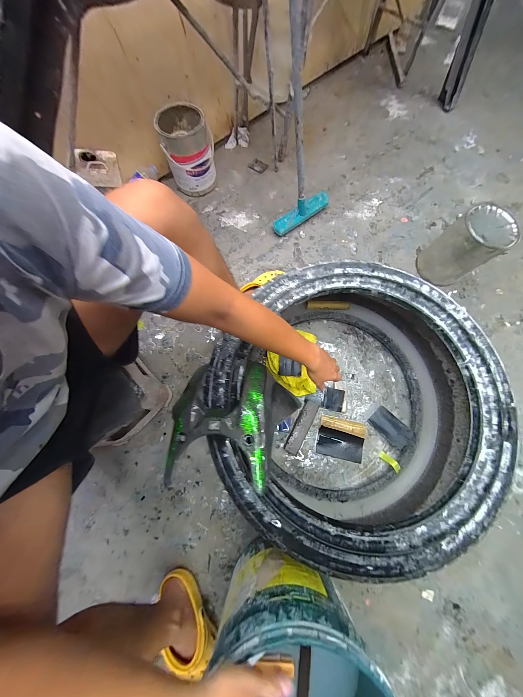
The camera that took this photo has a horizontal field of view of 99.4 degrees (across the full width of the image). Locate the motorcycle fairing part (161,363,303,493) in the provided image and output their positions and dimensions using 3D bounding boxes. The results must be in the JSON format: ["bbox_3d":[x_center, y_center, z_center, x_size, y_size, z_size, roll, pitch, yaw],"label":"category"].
[{"bbox_3d":[-0.051,0.147,0.455,0.252,0.106,0.247,0,77,-1],"label":"motorcycle fairing part"}]

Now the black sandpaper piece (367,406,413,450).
[{"bbox_3d":[0.390,0.238,0.673,0.067,0.011,0.110,-45,62,2],"label":"black sandpaper piece"}]

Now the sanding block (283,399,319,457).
[{"bbox_3d":[0.123,0.240,0.678,0.044,0.025,0.165,28,77,6],"label":"sanding block"}]

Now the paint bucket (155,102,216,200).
[{"bbox_3d":[-0.260,-0.715,0.816,0.162,0.208,0.178,0,76,-1],"label":"paint bucket"}]

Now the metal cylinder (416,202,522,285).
[{"bbox_3d":[0.667,-0.331,0.740,0.163,0.201,0.158,0,77,-1],"label":"metal cylinder"}]

